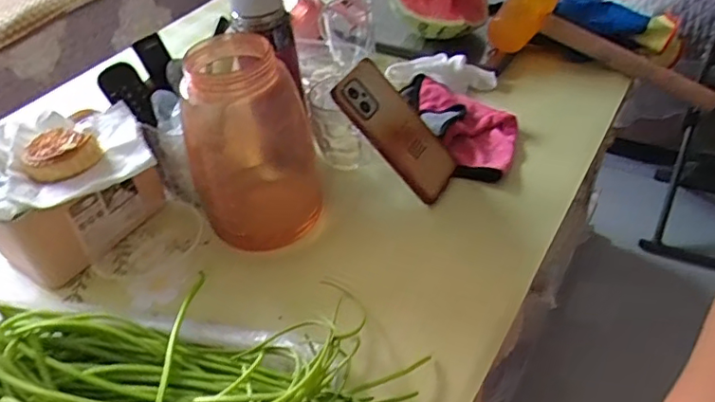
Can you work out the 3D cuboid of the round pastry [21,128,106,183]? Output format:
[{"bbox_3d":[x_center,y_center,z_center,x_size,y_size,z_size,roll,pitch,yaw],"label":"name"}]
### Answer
[{"bbox_3d":[-0.281,-0.046,0.538,0.070,0.021,0.060,17,47,24],"label":"round pastry"}]

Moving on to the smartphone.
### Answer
[{"bbox_3d":[0.045,-0.076,0.606,0.069,0.159,0.013,-50,15,-26],"label":"smartphone"}]

